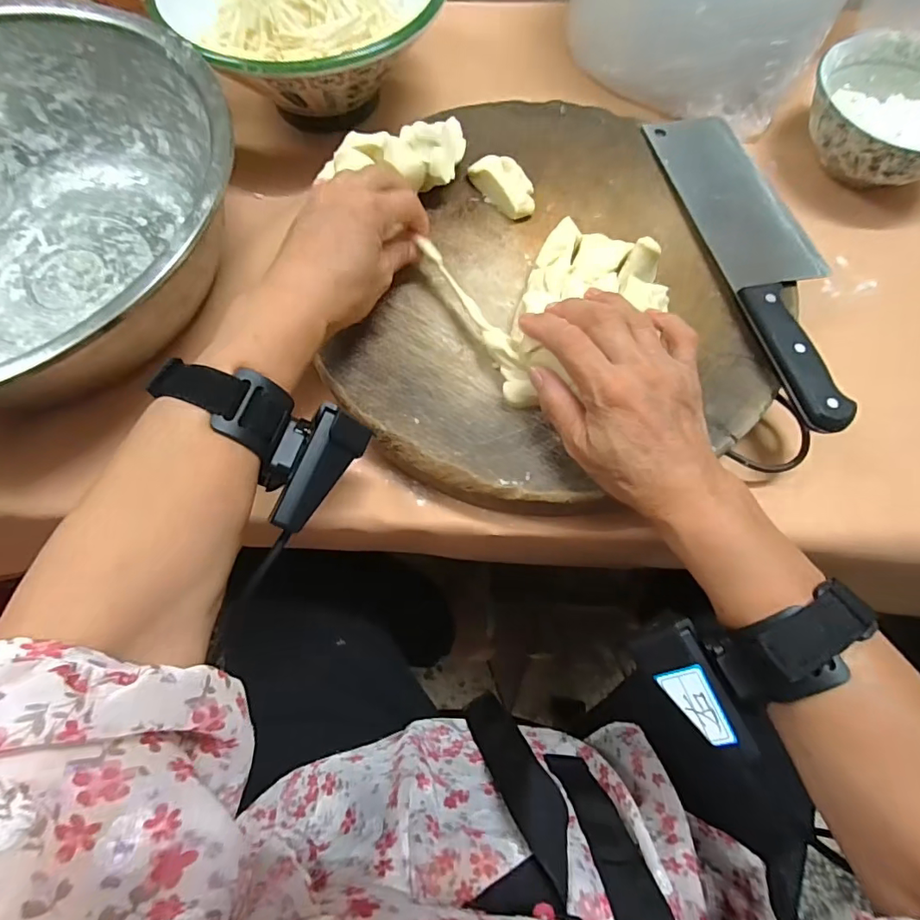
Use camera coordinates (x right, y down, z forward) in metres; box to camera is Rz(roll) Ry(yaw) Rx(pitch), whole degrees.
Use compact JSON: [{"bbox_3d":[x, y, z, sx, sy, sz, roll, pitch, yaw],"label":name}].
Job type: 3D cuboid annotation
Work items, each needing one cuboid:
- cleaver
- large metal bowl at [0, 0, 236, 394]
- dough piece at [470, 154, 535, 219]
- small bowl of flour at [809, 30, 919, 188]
[{"bbox_3d":[0.220,-0.154,0.361,0.074,0.017,0.284,-11,69,-5],"label":"cleaver"},{"bbox_3d":[-0.315,-0.162,0.360,0.325,0.107,0.327,0,68,0],"label":"large metal bowl"},{"bbox_3d":[0.037,-0.212,0.384,0.032,0.018,0.057,-34,72,-13],"label":"dough piece"},{"bbox_3d":[0.369,-0.286,0.429,0.134,0.064,0.137,0,68,0],"label":"small bowl of flour"}]

